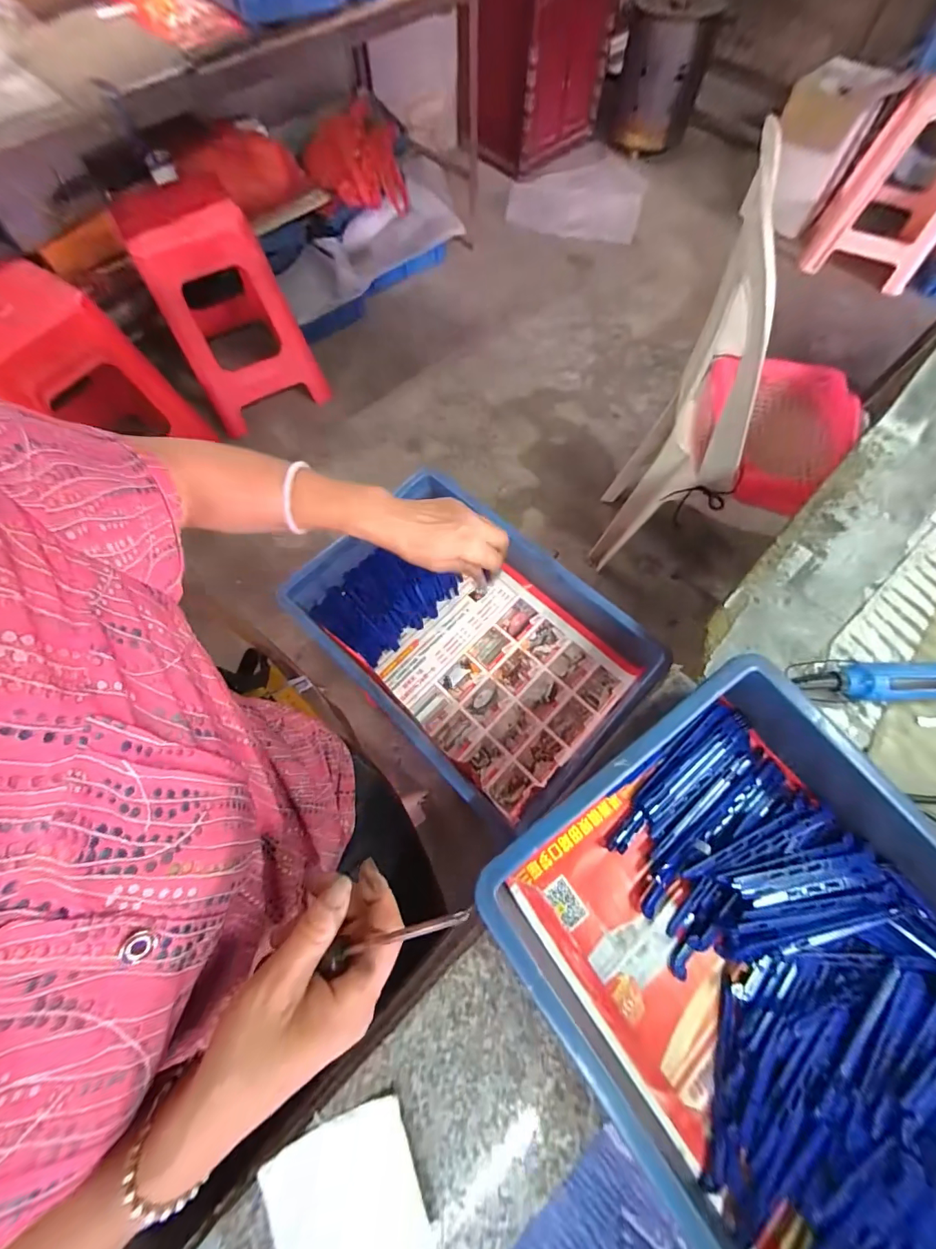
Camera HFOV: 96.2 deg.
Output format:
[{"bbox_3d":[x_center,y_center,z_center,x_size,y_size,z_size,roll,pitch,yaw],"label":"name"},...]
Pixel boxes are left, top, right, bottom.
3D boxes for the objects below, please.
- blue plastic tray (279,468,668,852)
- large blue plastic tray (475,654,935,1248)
[{"bbox_3d":[0.011,0.014,0.564,0.281,0.084,0.438,-42,74,-14],"label":"blue plastic tray"},{"bbox_3d":[0.240,0.270,0.280,0.288,0.076,0.421,-34,72,-11],"label":"large blue plastic tray"}]

